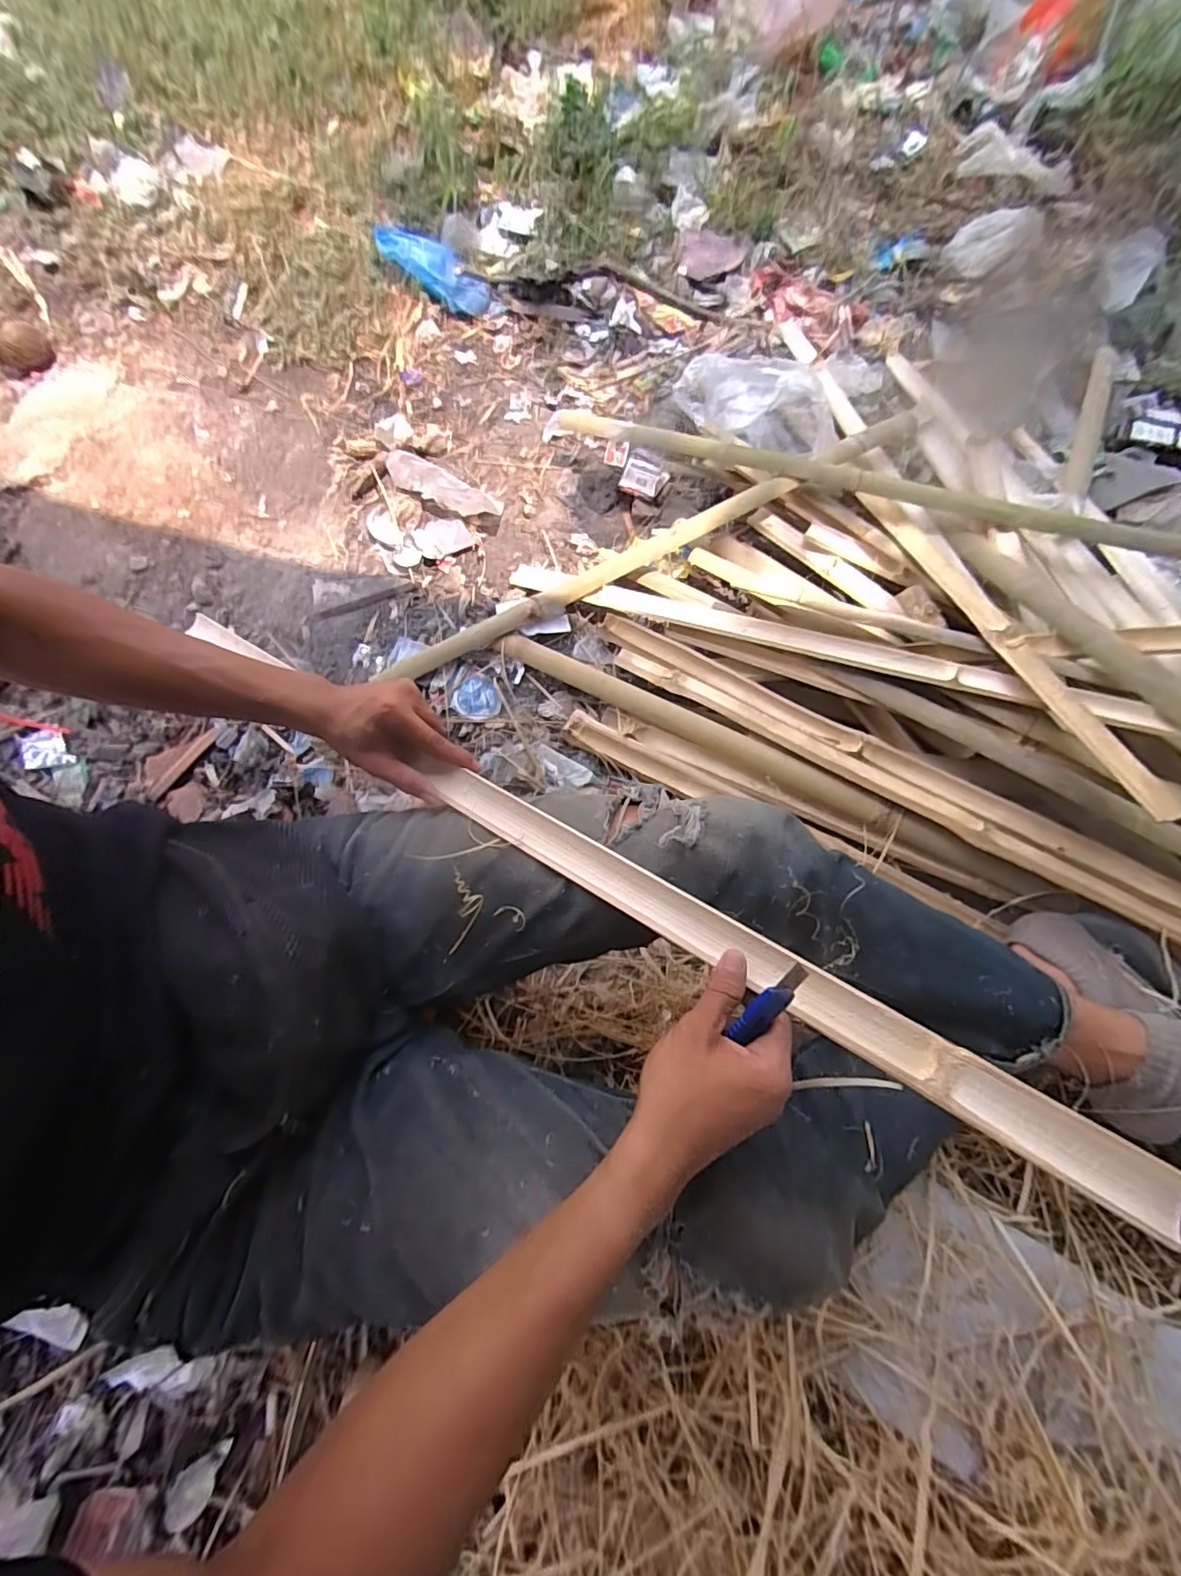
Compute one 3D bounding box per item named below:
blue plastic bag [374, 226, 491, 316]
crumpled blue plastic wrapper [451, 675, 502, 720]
[{"bbox_3d":[-0.292,-0.991,1.034,0.213,0.031,0.098,24,72,-17],"label":"blue plastic bag"},{"bbox_3d":[-0.167,-0.129,0.805,0.068,0.023,0.068,1,70,-2],"label":"crumpled blue plastic wrapper"}]

